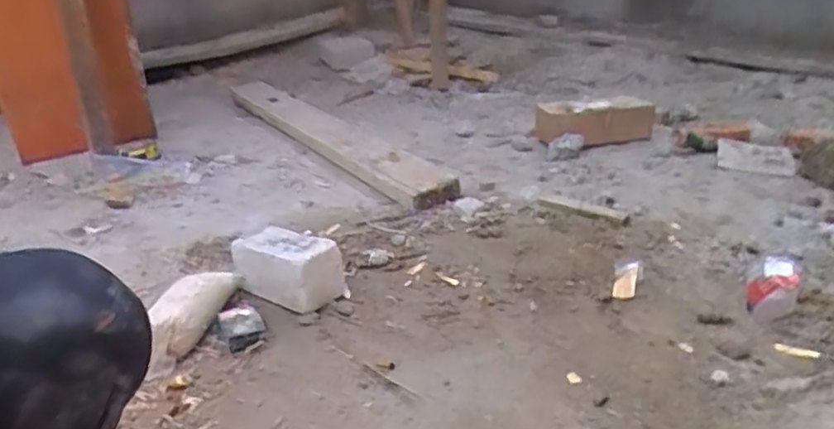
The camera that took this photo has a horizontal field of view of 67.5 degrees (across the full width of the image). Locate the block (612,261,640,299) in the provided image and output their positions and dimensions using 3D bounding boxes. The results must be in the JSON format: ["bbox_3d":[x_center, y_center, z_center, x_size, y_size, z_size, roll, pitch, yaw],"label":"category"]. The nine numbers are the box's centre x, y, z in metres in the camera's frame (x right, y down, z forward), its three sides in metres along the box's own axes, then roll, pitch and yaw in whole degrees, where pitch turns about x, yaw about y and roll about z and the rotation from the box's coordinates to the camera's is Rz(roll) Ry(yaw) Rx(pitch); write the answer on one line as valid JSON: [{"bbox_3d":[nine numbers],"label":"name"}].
[{"bbox_3d":[0.387,0.117,1.158,0.039,0.012,0.121,8,26,22],"label":"block"}]

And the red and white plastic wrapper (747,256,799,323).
[{"bbox_3d":[0.596,0.118,1.046,0.071,0.073,0.099,9,27,25],"label":"red and white plastic wrapper"}]

